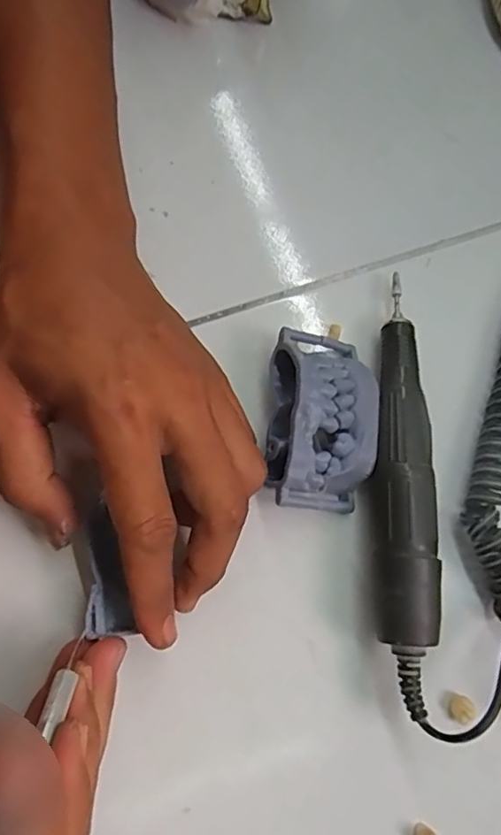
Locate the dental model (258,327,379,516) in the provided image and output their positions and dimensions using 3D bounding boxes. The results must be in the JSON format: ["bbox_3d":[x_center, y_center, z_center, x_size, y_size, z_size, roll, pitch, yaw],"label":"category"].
[{"bbox_3d":[0.033,0.001,0.260,0.049,0.032,0.081,8,77,0],"label":"dental model"}]

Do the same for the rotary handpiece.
[{"bbox_3d":[0.069,0.017,0.258,0.024,0.028,0.164,4,77,-1],"label":"rotary handpiece"}]

